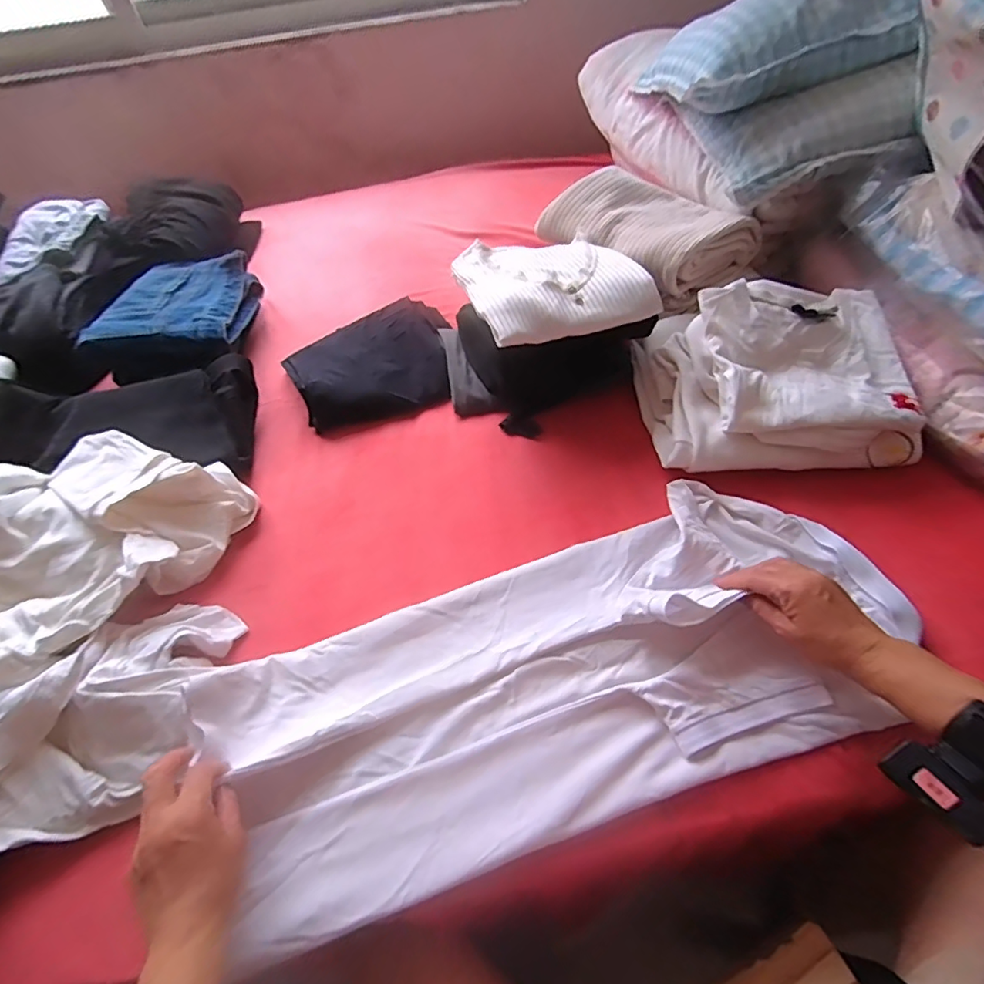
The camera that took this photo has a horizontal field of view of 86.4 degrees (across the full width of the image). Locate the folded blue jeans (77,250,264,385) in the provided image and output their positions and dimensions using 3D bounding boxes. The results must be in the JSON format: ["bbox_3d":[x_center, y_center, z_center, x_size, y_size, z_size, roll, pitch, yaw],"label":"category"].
[{"bbox_3d":[-0.509,-0.292,0.857,0.214,0.069,0.230,-7,53,-1],"label":"folded blue jeans"}]

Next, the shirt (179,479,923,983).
[{"bbox_3d":[0.076,0.182,0.517,0.670,0.078,0.253,-18,54,-8],"label":"shirt"}]

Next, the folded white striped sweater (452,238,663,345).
[{"bbox_3d":[0.074,-0.282,0.693,0.226,0.044,0.199,-21,55,-11],"label":"folded white striped sweater"}]

